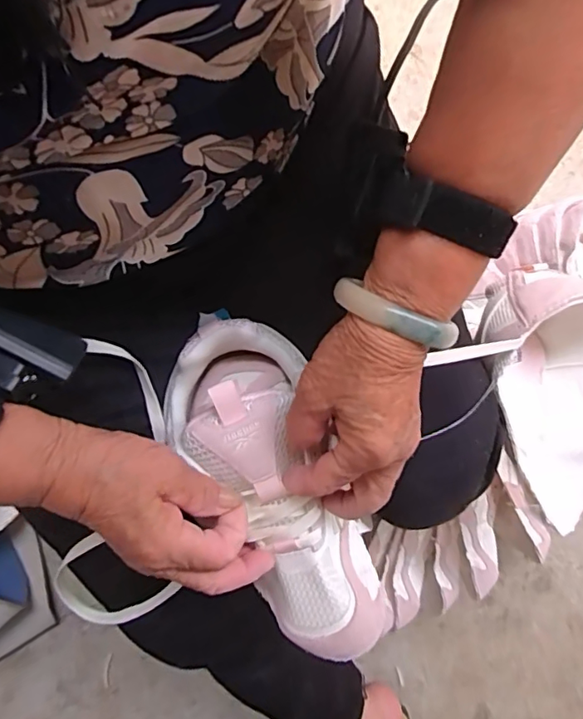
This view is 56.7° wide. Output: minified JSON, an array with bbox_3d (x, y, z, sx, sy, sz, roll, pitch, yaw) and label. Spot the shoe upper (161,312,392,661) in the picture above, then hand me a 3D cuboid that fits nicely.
[{"bbox_3d":[-0.010,0.080,0.343,0.089,0.077,0.219,-26,90,-4],"label":"shoe upper"}]

